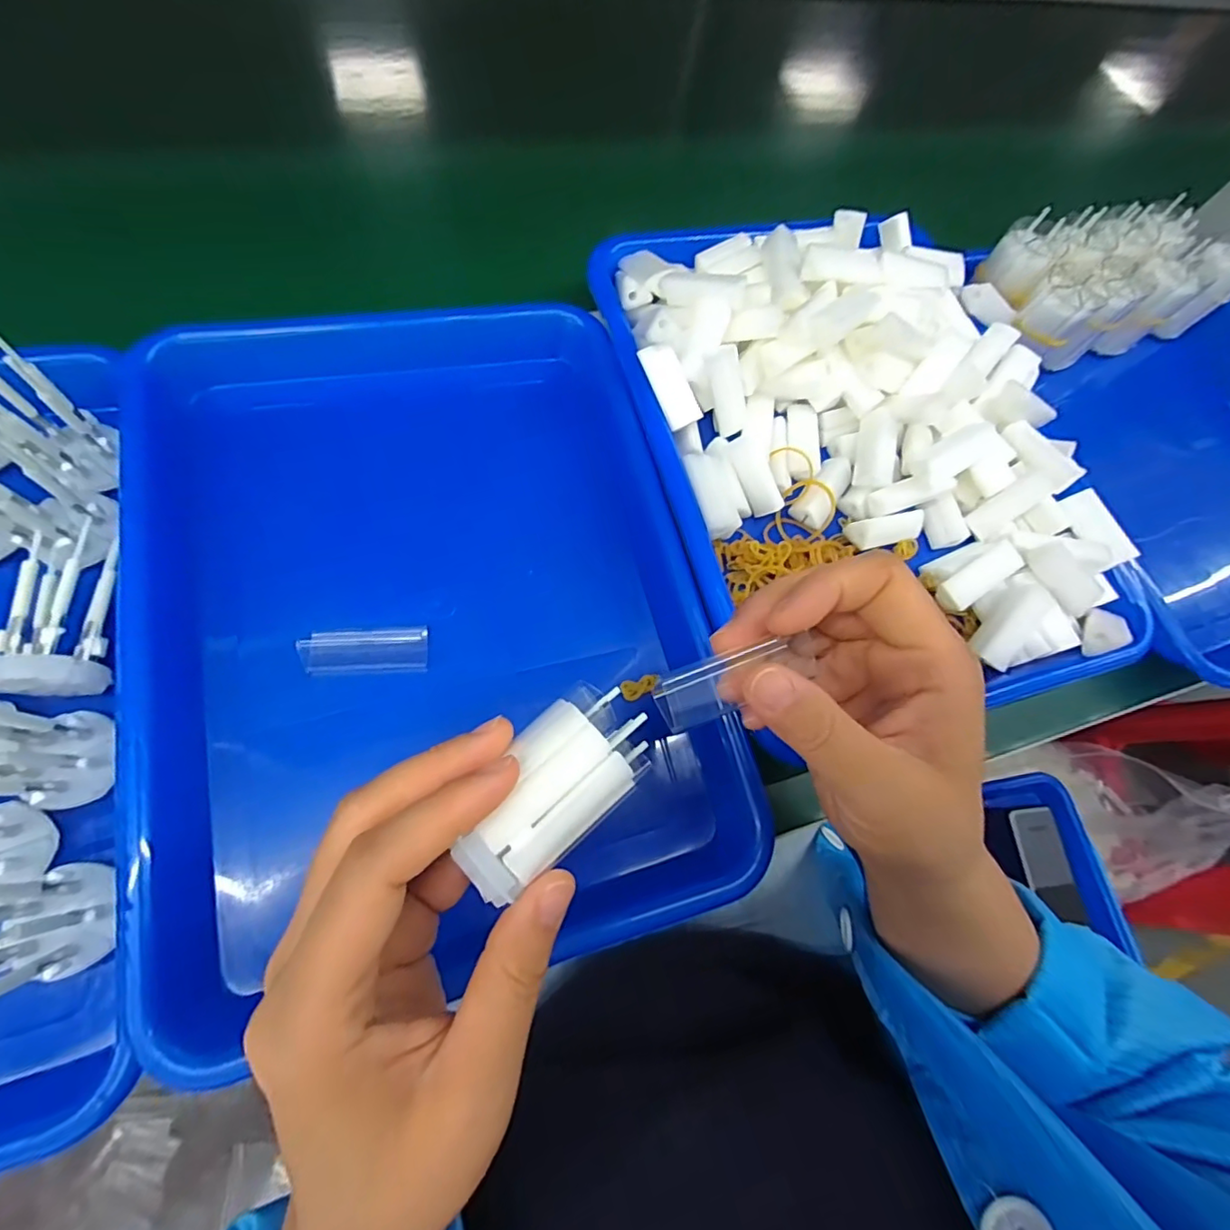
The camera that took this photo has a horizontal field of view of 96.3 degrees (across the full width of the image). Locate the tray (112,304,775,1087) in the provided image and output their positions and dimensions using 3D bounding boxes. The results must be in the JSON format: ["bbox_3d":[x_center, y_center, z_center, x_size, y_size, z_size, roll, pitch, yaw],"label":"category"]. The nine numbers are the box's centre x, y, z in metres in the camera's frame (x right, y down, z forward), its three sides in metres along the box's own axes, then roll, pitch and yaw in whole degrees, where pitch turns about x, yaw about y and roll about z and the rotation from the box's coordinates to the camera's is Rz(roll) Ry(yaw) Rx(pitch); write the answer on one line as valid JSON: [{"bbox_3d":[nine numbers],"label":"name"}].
[{"bbox_3d":[-0.089,-0.014,0.280,0.251,0.054,0.345,-13,73,-13],"label":"tray"}]

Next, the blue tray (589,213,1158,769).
[{"bbox_3d":[0.143,-0.105,0.313,0.246,0.057,0.316,-13,73,-13],"label":"blue tray"}]

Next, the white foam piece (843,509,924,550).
[{"bbox_3d":[0.156,-0.049,0.312,0.048,0.014,0.017,-14,73,-13],"label":"white foam piece"}]

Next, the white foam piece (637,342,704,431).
[{"bbox_3d":[0.031,-0.126,0.300,0.021,0.007,0.045,-35,104,-15],"label":"white foam piece"}]

